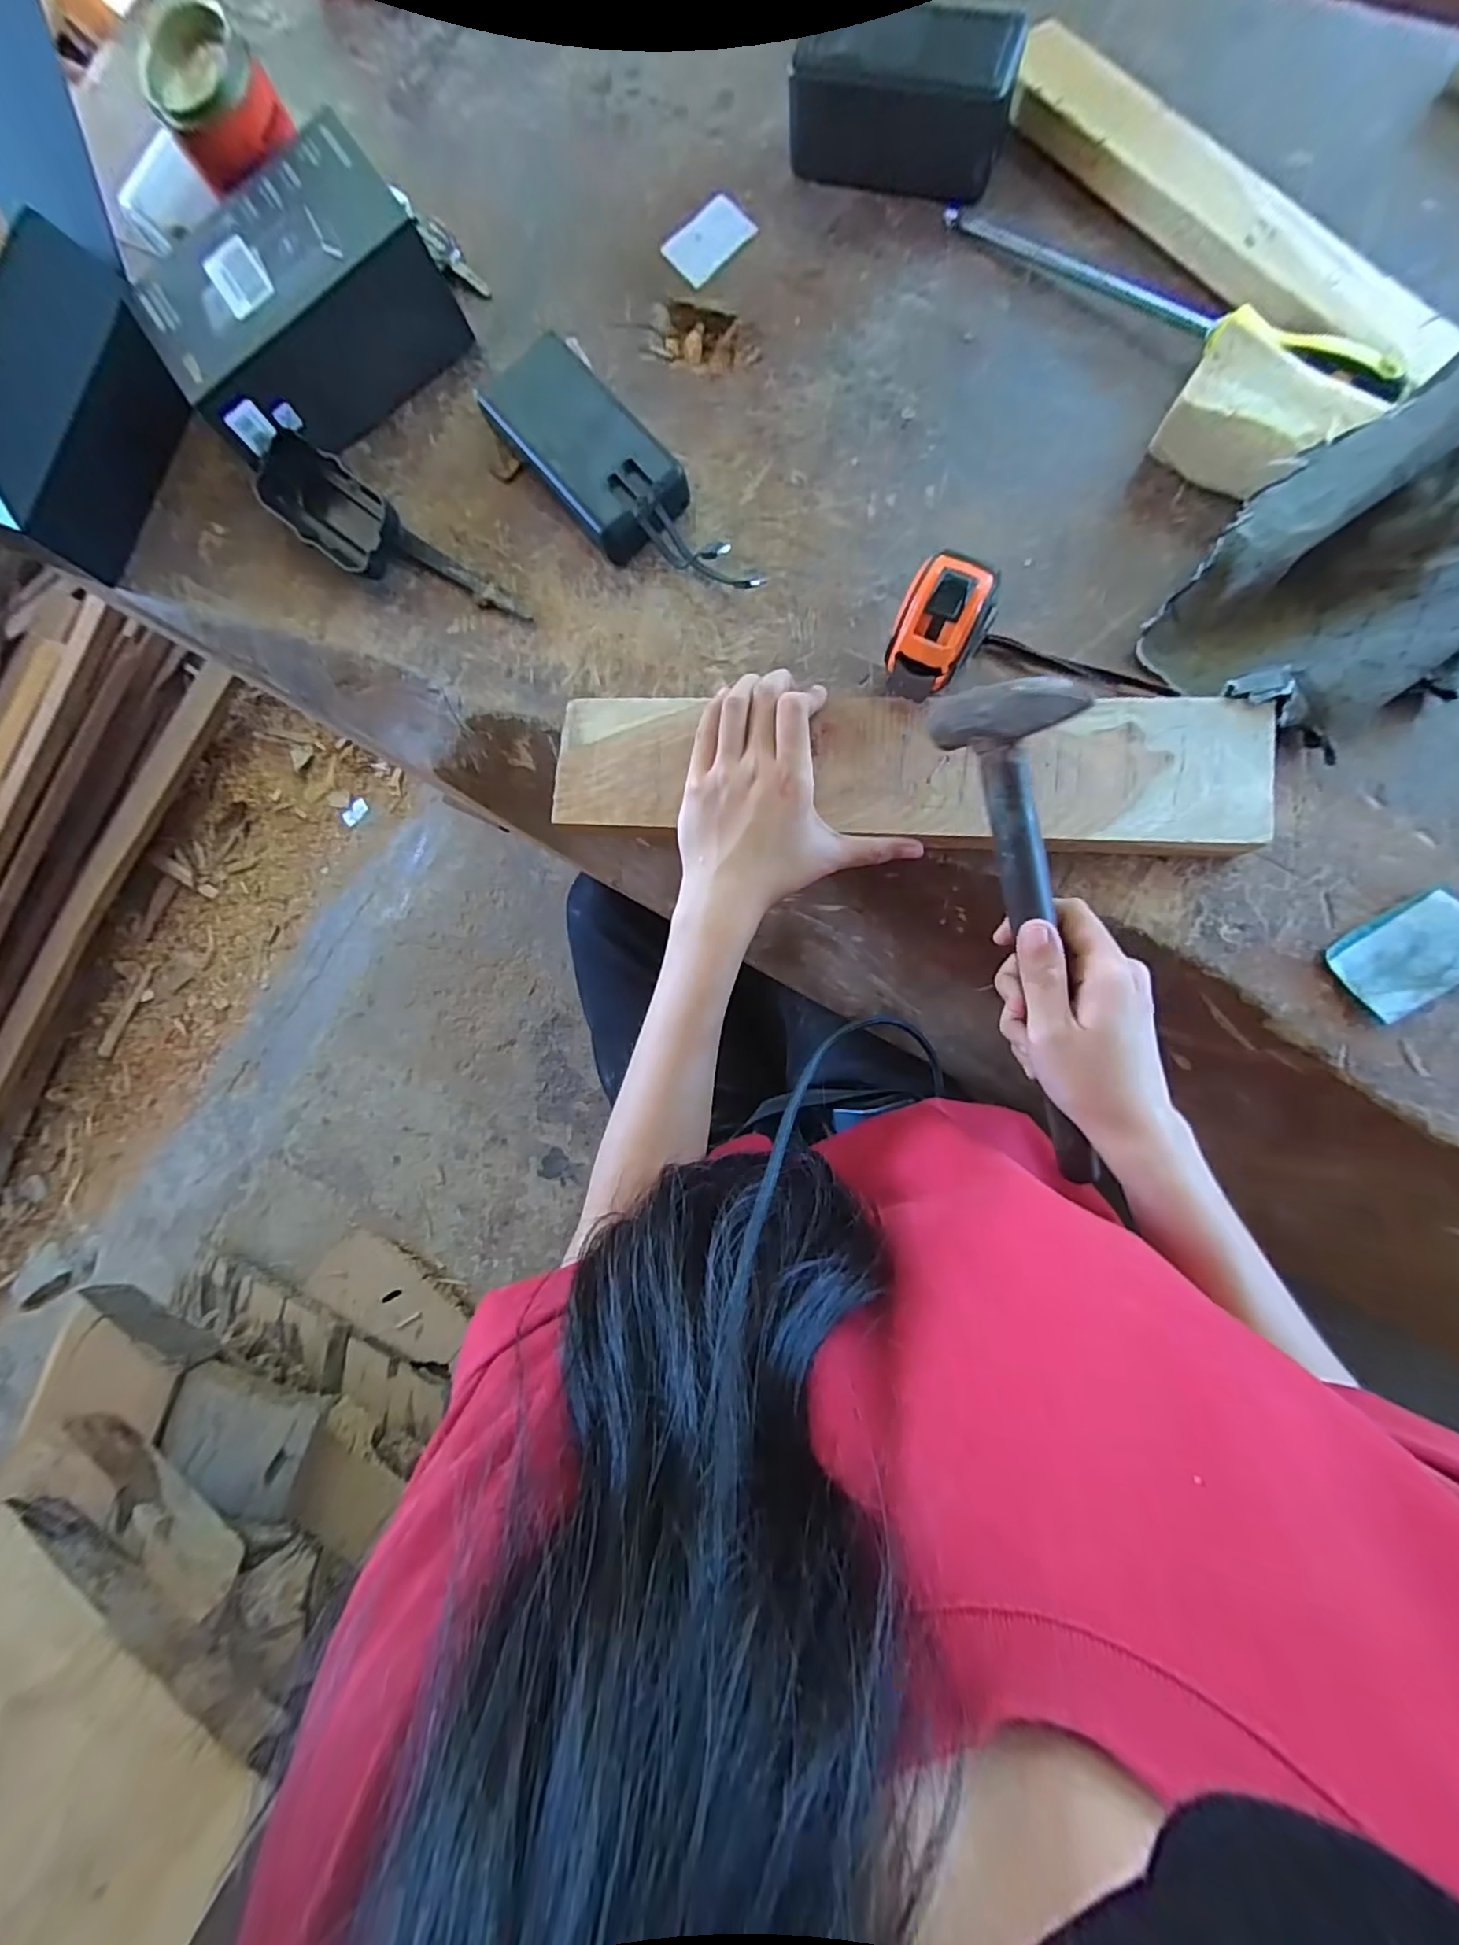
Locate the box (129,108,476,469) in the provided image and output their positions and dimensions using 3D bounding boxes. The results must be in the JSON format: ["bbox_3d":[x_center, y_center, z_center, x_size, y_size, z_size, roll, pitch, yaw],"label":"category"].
[{"bbox_3d":[-0.286,-0.439,0.413,0.174,0.066,0.118,-39,82,3],"label":"box"}]

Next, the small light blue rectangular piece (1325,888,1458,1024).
[{"bbox_3d":[0.363,-0.011,0.327,0.069,0.015,0.044,-35,82,4],"label":"small light blue rectangular piece"}]

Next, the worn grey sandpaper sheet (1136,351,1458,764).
[{"bbox_3d":[0.350,-0.223,0.316,0.143,0.066,0.206,44,92,8],"label":"worn grey sandpaper sheet"}]

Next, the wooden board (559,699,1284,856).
[{"bbox_3d":[0.092,-0.118,0.354,0.390,0.016,0.080,4,86,8],"label":"wooden board"}]

